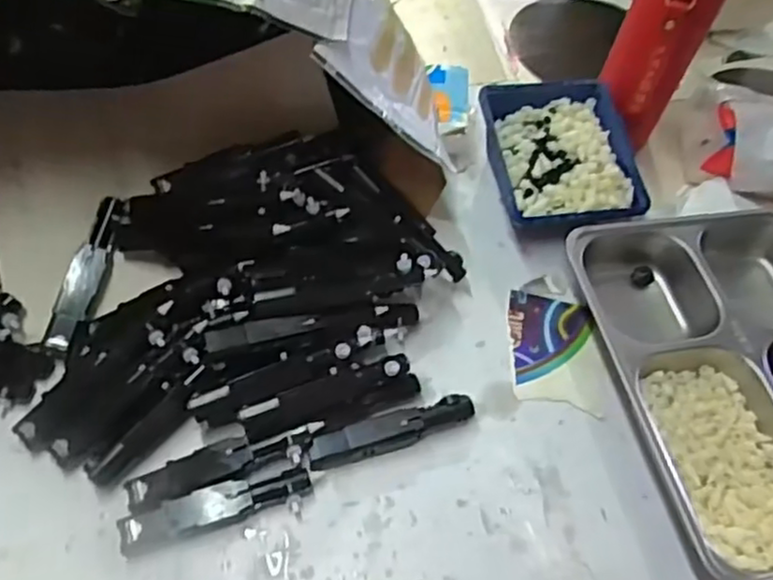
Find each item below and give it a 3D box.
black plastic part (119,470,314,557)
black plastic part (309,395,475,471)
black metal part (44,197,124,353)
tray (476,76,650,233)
[{"bbox_3d":[-0.106,0.141,0.434,0.118,0.021,0.027,-11,58,-12],"label":"black plastic part"},{"bbox_3d":[0.005,0.096,0.470,0.117,0.015,0.024,-14,59,-15],"label":"black plastic part"},{"bbox_3d":[-0.216,-0.011,0.497,0.021,0.025,0.114,16,78,5],"label":"black metal part"},{"bbox_3d":[0.146,-0.122,0.582,0.115,0.033,0.151,-6,57,-10],"label":"tray"}]

